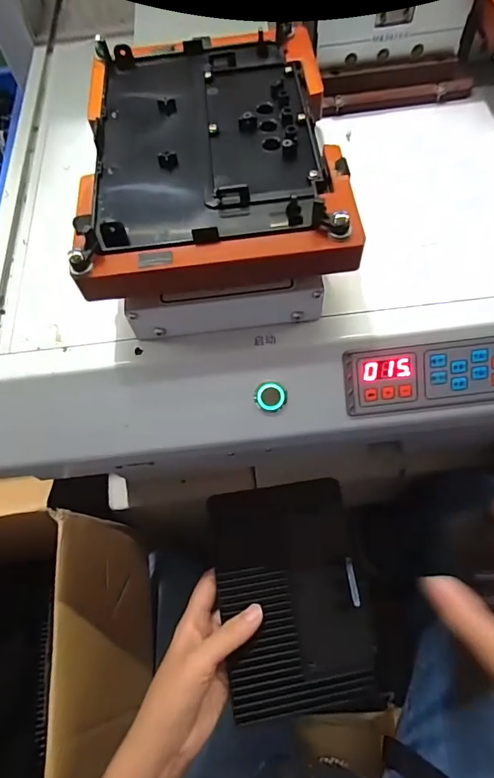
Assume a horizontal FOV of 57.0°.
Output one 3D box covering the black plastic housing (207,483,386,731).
[{"bbox_3d":[0.041,0.188,0.409,0.127,0.019,0.195,-8,77,-6],"label":"black plastic housing"}]

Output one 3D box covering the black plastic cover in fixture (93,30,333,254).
[{"bbox_3d":[-0.026,-0.165,0.288,0.134,0.014,0.183,-7,63,1],"label":"black plastic cover in fixture"}]

